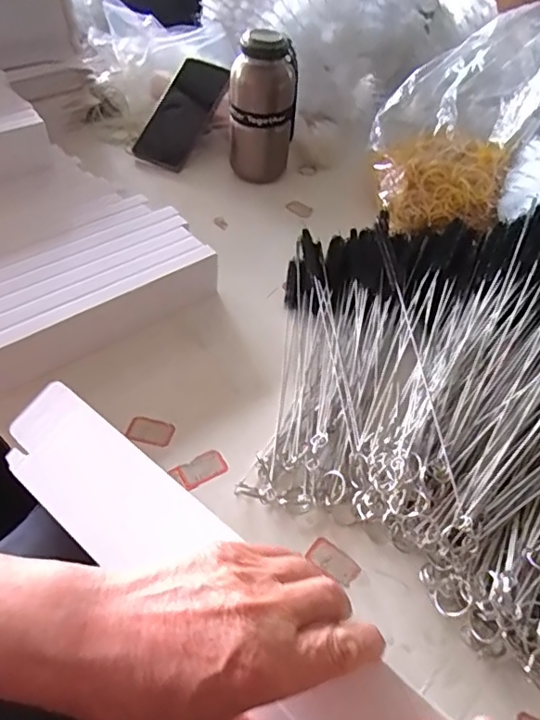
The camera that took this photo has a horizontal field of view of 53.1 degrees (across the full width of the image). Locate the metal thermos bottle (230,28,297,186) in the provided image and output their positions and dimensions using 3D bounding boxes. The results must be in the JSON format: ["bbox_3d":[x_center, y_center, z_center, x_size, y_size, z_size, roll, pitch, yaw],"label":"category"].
[{"bbox_3d":[-0.008,-0.304,0.666,0.078,0.176,0.063,4,48,-2],"label":"metal thermos bottle"}]

